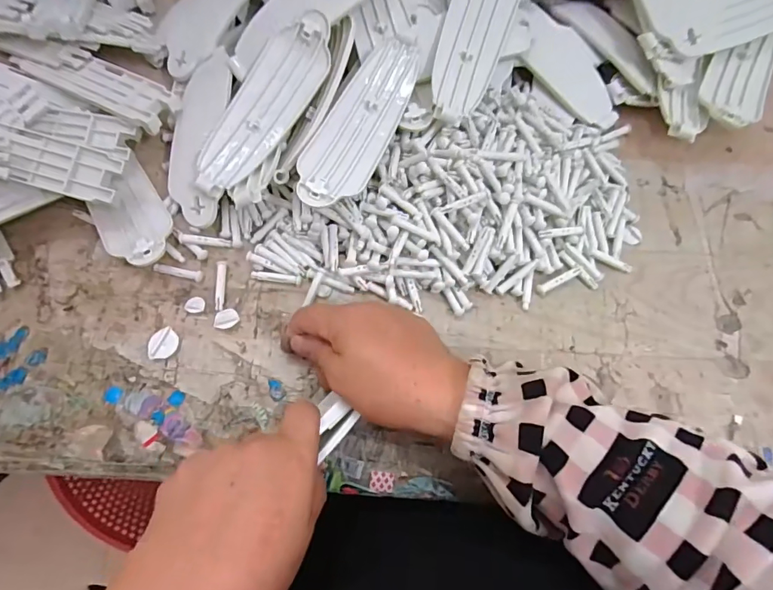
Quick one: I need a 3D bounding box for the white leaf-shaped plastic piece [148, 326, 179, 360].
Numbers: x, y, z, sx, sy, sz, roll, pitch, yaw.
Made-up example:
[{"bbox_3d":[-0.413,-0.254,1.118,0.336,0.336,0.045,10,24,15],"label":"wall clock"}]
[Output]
[{"bbox_3d":[-0.166,0.036,0.345,0.020,0.007,0.023,3,70,-1],"label":"white leaf-shaped plastic piece"}]

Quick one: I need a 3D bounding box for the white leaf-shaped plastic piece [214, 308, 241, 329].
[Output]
[{"bbox_3d":[-0.122,0.019,0.353,0.018,0.004,0.014,-33,74,-13],"label":"white leaf-shaped plastic piece"}]

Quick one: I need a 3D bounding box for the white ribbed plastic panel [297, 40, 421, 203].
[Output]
[{"bbox_3d":[-0.020,-0.130,0.352,0.050,0.023,0.151,23,71,7],"label":"white ribbed plastic panel"}]

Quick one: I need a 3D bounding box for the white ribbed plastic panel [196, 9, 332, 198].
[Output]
[{"bbox_3d":[-0.097,-0.148,0.357,0.056,0.019,0.153,32,87,9],"label":"white ribbed plastic panel"}]

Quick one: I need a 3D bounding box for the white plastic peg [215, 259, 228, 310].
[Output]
[{"bbox_3d":[-0.130,-0.008,0.362,0.008,0.006,0.042,-4,70,-3],"label":"white plastic peg"}]

